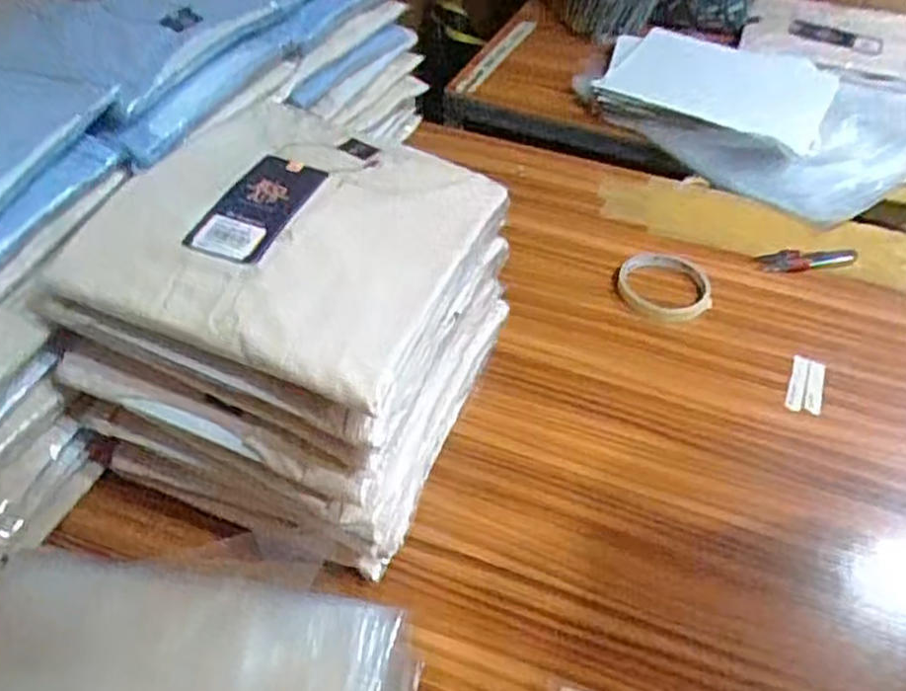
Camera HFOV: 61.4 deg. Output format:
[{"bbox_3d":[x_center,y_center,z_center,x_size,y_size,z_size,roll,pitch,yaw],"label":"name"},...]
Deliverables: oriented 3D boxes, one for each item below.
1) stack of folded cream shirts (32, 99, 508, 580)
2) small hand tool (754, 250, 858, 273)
[{"bbox_3d":[-0.102,-0.022,0.552,0.219,0.209,0.254,17,47,13],"label":"stack of folded cream shirts"},{"bbox_3d":[0.355,-0.087,0.771,0.103,0.008,0.031,-6,46,-9],"label":"small hand tool"}]

